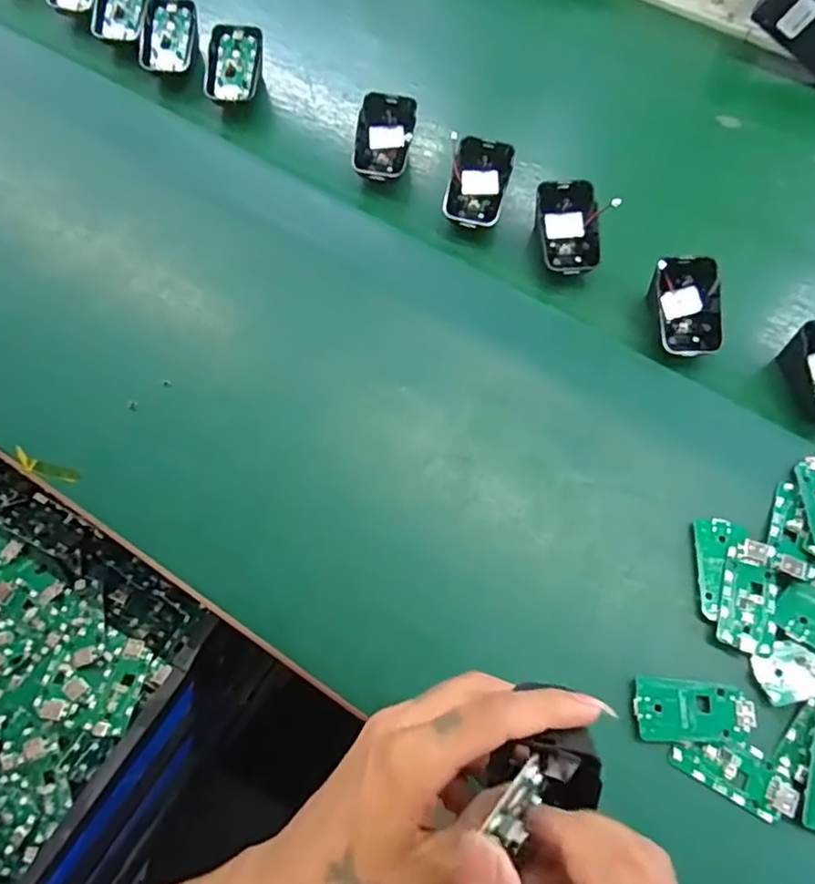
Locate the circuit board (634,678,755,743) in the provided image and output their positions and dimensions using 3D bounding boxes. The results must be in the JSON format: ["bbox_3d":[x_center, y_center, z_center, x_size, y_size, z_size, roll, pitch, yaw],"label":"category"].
[{"bbox_3d":[0.157,0.147,0.338,0.063,0.004,0.030,3,65,1],"label":"circuit board"}]

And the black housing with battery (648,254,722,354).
[{"bbox_3d":[0.198,-0.093,0.434,0.050,0.040,0.067,-20,67,-10],"label":"black housing with battery"}]

